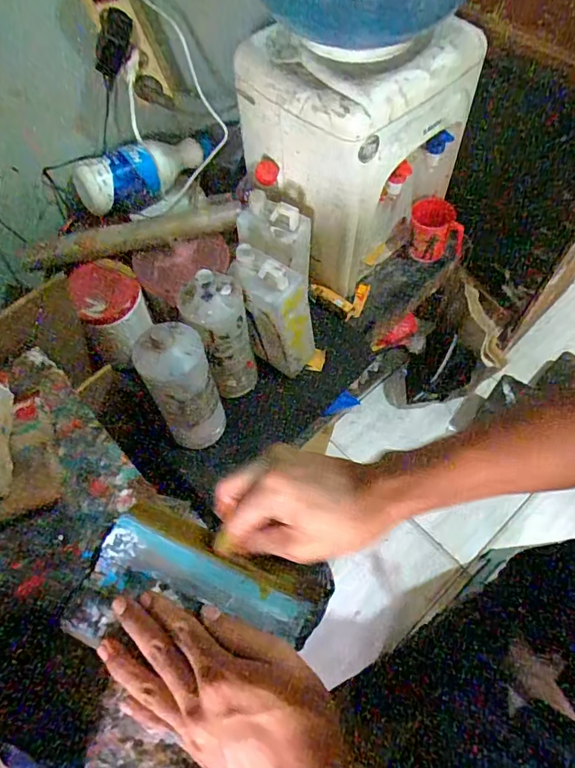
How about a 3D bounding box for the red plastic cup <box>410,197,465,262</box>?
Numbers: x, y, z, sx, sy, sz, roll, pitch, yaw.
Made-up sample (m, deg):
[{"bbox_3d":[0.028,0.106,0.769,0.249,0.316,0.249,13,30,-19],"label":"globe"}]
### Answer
[{"bbox_3d":[0.259,-0.262,0.864,0.099,0.093,0.064,11,61,8],"label":"red plastic cup"}]

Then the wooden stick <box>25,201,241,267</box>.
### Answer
[{"bbox_3d":[-0.215,-0.217,0.709,0.293,0.035,0.034,-16,61,-7],"label":"wooden stick"}]

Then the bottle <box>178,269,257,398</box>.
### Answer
[{"bbox_3d":[-0.089,-0.062,0.682,0.079,0.208,0.063,-27,63,-13],"label":"bottle"}]

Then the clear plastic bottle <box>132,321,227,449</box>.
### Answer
[{"bbox_3d":[-0.136,0.008,0.655,0.082,0.203,0.072,-20,61,-9],"label":"clear plastic bottle"}]

